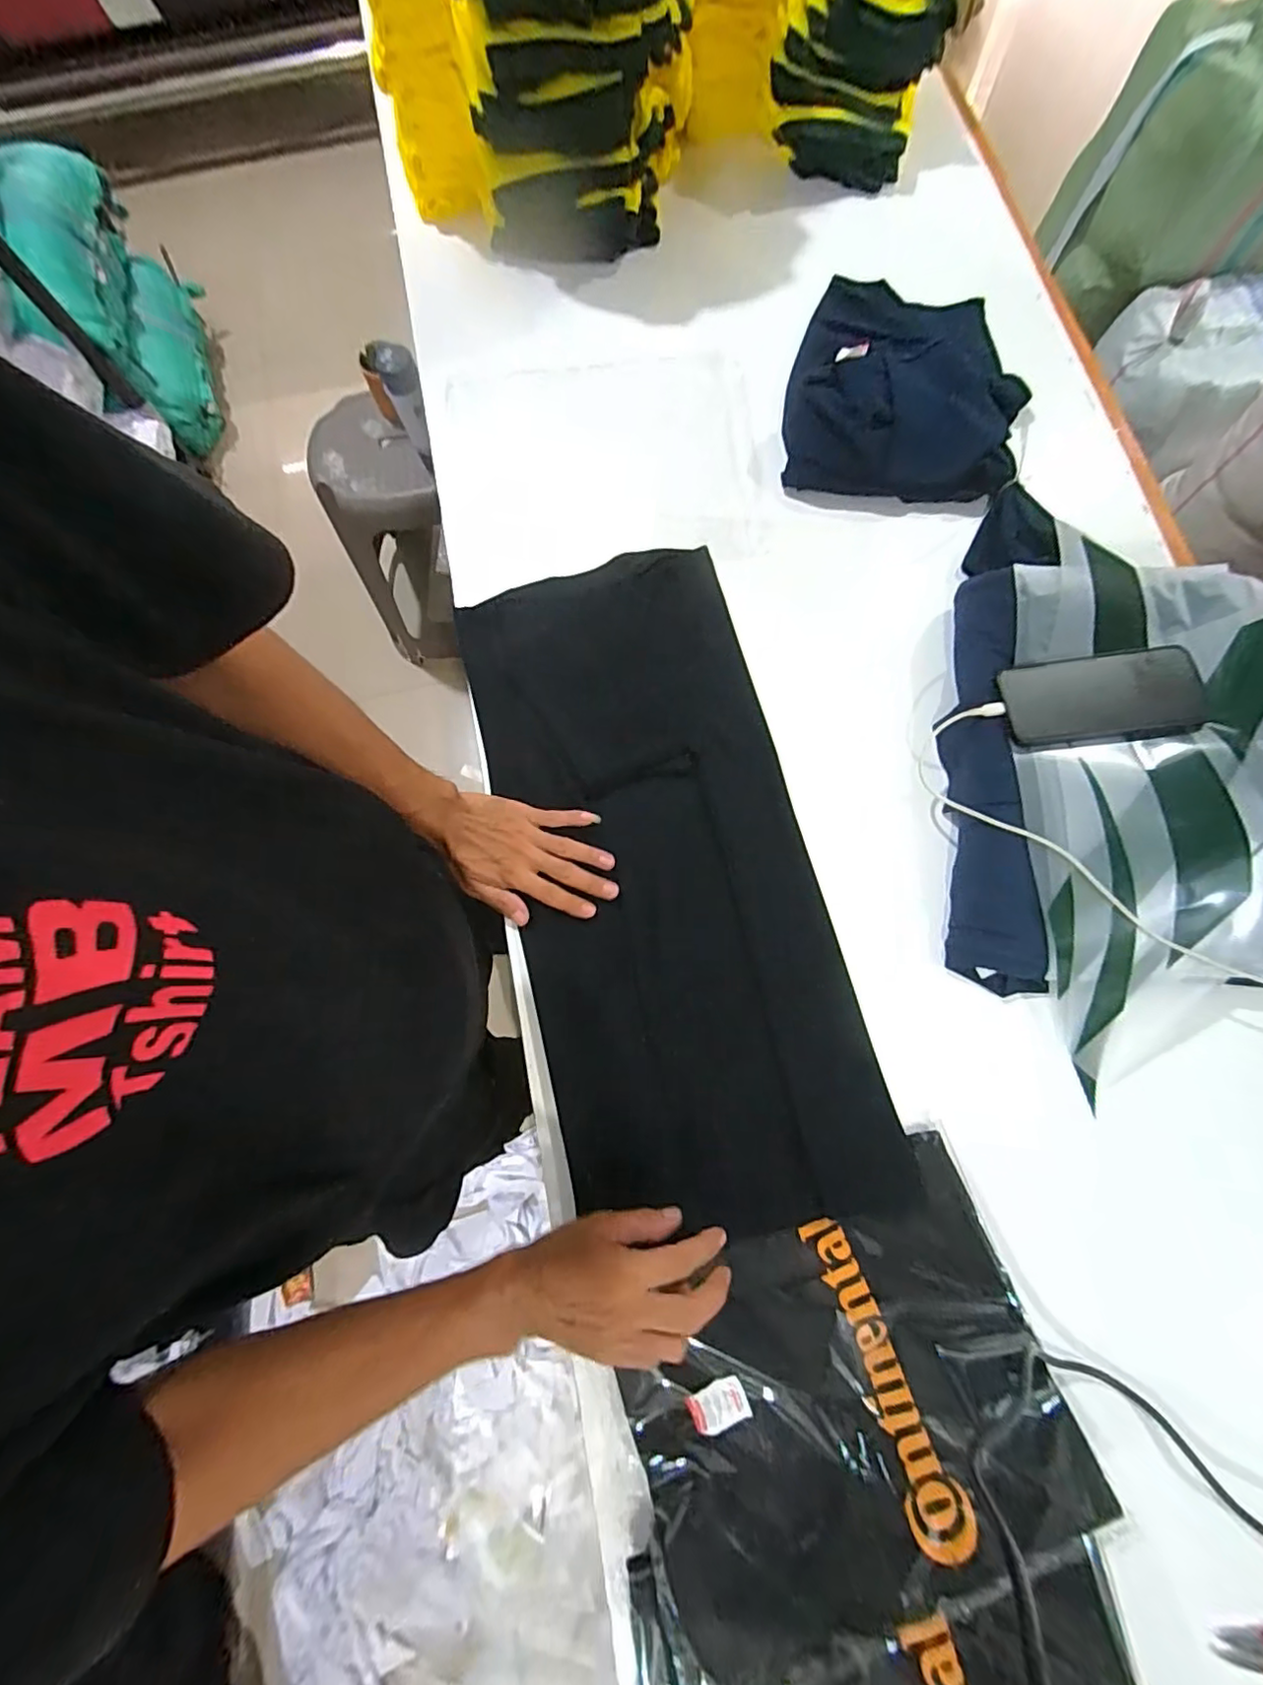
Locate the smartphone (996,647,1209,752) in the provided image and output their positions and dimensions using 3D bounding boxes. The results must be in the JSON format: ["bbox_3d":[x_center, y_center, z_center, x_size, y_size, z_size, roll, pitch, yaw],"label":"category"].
[{"bbox_3d":[0.423,-0.130,0.526,0.165,0.011,0.086,-4,71,7],"label":"smartphone"}]

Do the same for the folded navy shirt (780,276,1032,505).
[{"bbox_3d":[0.317,-0.526,0.673,0.260,0.059,0.304,15,78,6],"label":"folded navy shirt"}]

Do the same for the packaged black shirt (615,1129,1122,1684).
[{"bbox_3d":[0.162,0.433,0.448,0.322,0.018,0.247,-21,77,-2],"label":"packaged black shirt"}]

